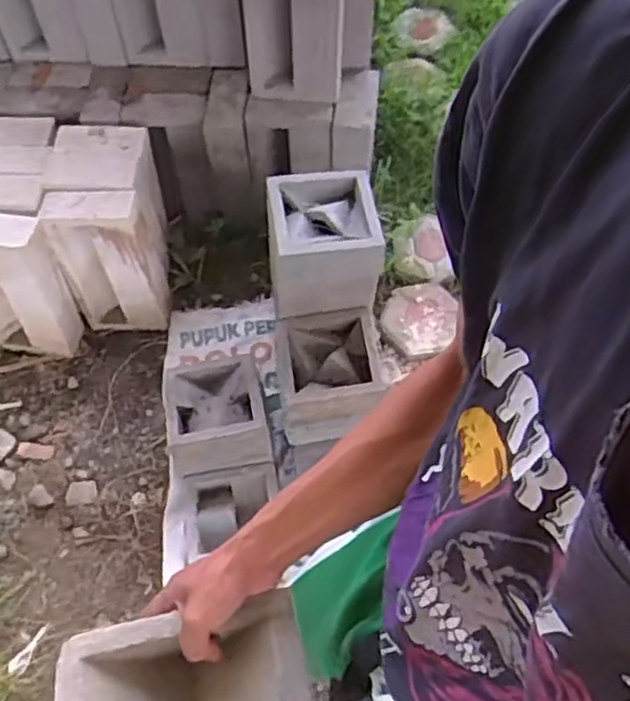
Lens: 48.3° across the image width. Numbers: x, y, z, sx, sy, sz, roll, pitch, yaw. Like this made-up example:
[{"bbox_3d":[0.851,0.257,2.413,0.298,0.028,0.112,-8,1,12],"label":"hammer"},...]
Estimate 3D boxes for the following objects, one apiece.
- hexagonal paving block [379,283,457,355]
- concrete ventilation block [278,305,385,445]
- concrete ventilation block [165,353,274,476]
[{"bbox_3d":[0.254,-0.079,1.731,0.170,0.039,0.178,4,61,5],"label":"hexagonal paving block"},{"bbox_3d":[0.032,0.053,1.498,0.196,0.177,0.213,-4,60,0],"label":"concrete ventilation block"},{"bbox_3d":[-0.218,0.122,1.527,0.214,0.130,0.206,-10,61,-3],"label":"concrete ventilation block"}]

